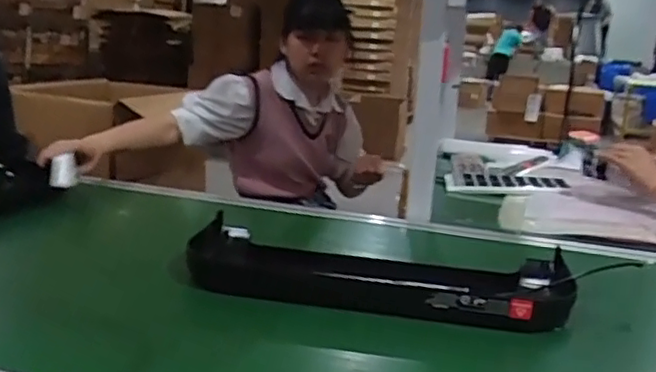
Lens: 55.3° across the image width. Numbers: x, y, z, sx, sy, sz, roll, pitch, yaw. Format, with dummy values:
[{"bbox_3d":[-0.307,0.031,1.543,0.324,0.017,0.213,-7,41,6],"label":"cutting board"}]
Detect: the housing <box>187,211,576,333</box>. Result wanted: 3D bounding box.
[{"bbox_3d":[0.060,0.113,0.810,0.493,0.043,0.184,6,14,8],"label":"housing"}]

